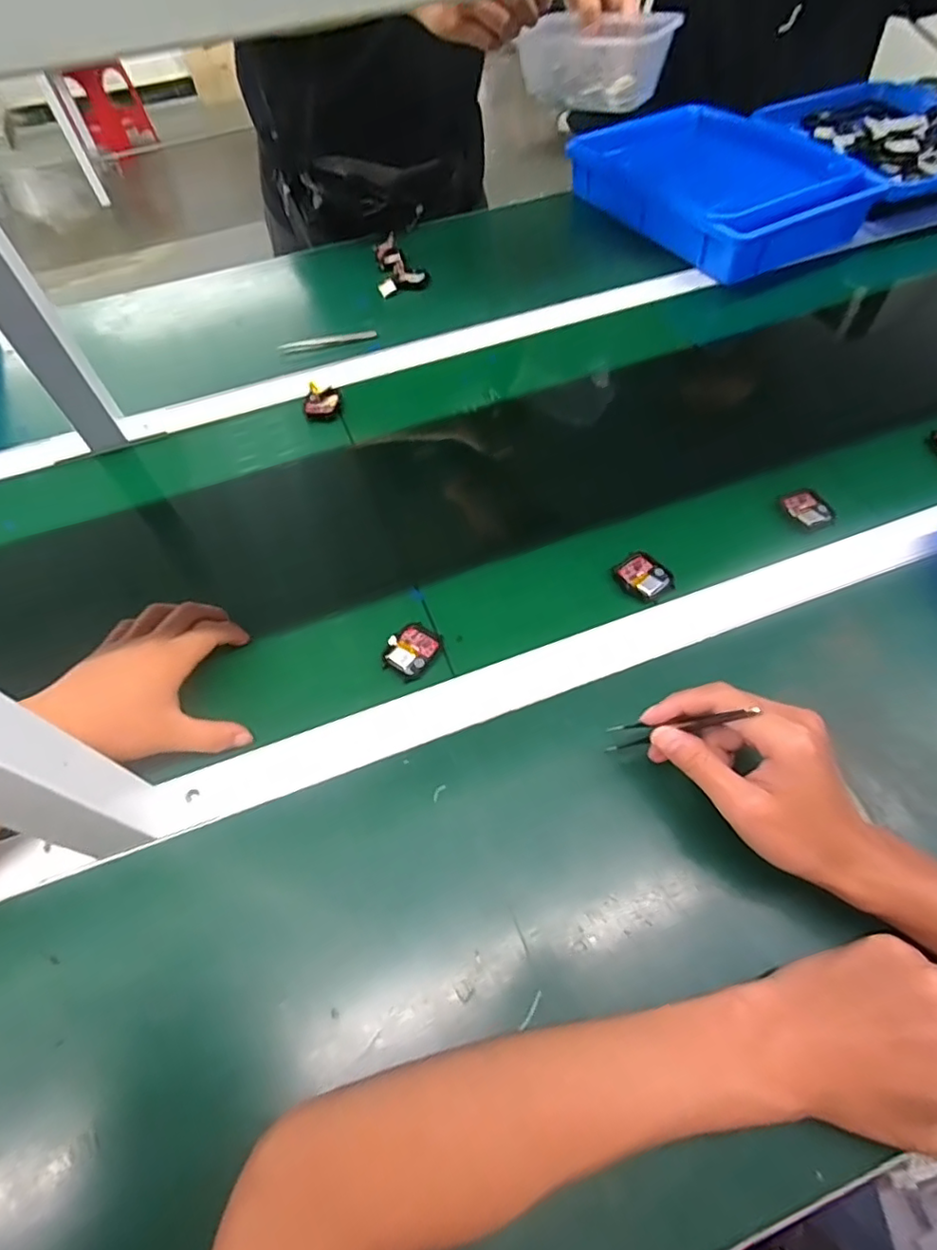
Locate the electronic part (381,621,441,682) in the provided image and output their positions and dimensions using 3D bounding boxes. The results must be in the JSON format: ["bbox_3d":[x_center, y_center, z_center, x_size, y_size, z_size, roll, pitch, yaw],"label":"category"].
[{"bbox_3d":[-0.045,0.020,0.467,0.036,0.009,0.046,28,63,19],"label":"electronic part"}]

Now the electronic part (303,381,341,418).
[{"bbox_3d":[-0.159,-0.244,0.641,0.037,0.017,0.044,2,57,4],"label":"electronic part"}]

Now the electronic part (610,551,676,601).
[{"bbox_3d":[0.148,-0.042,0.494,0.039,0.009,0.045,-26,60,-14],"label":"electronic part"}]

